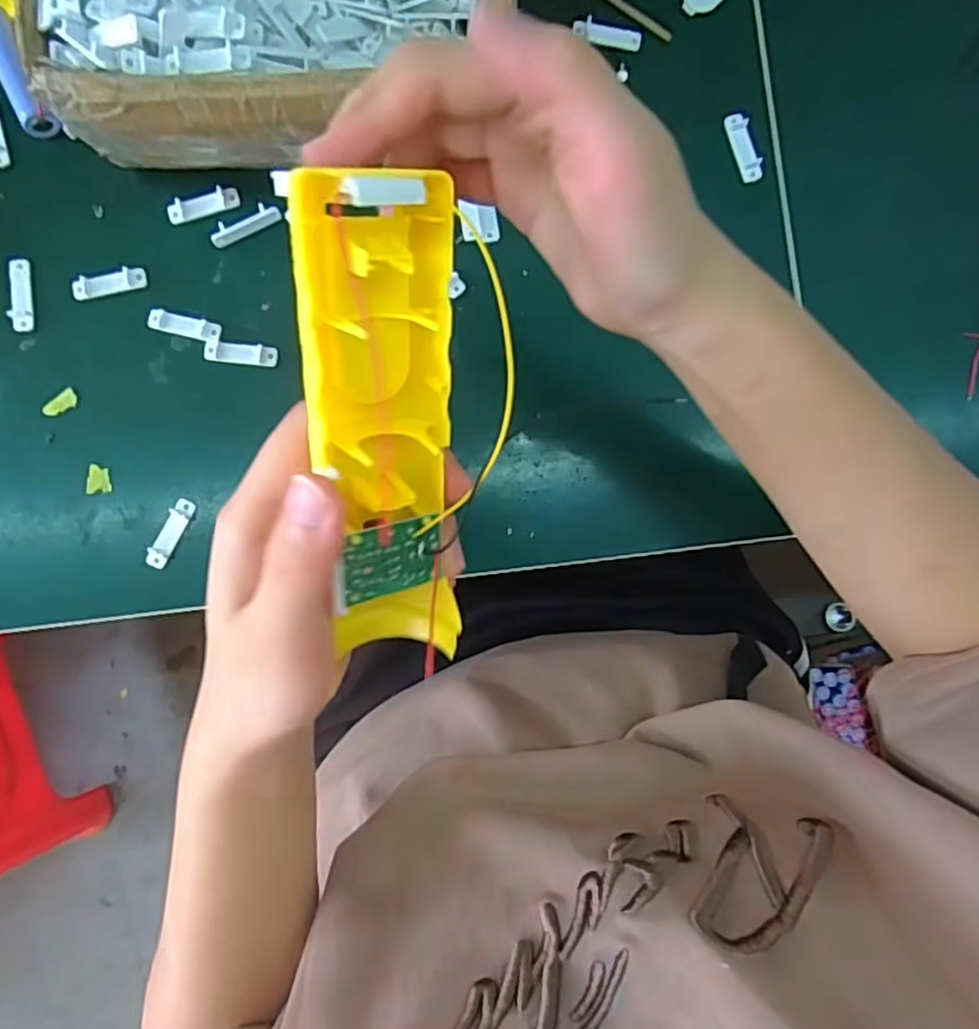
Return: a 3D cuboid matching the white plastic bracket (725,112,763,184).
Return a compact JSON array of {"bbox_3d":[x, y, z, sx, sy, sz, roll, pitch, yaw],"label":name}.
[{"bbox_3d":[0.136,-0.197,0.361,0.012,0.005,0.037,-17,87,-2],"label":"white plastic bracket"}]

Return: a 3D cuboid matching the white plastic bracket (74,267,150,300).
[{"bbox_3d":[-0.199,-0.121,0.351,0.037,0.006,0.010,-15,87,-2],"label":"white plastic bracket"}]

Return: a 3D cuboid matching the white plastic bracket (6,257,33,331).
[{"bbox_3d":[-0.244,-0.115,0.350,0.009,0.005,0.038,-4,87,-1],"label":"white plastic bracket"}]

